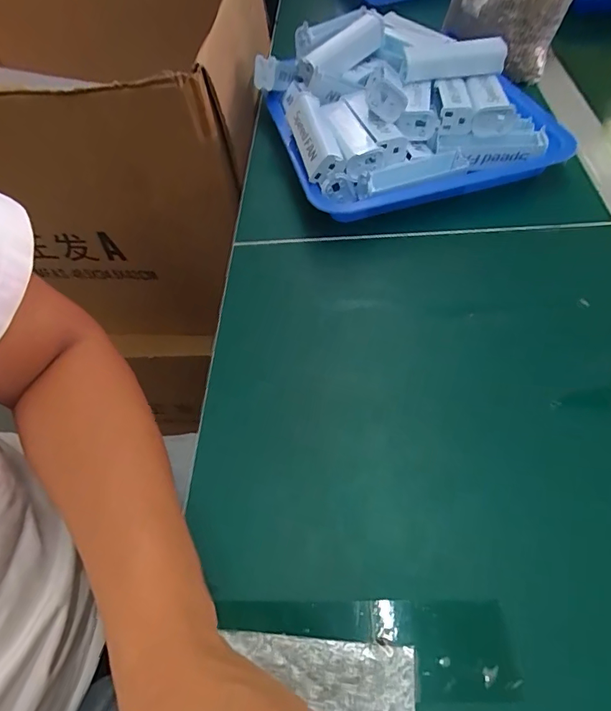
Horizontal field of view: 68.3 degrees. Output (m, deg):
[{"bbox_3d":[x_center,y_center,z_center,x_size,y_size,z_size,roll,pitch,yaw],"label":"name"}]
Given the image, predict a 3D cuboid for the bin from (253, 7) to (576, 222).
[{"bbox_3d":[0.096,-0.284,0.494,0.264,0.078,0.318,-15,54,-6],"label":"bin"}]

